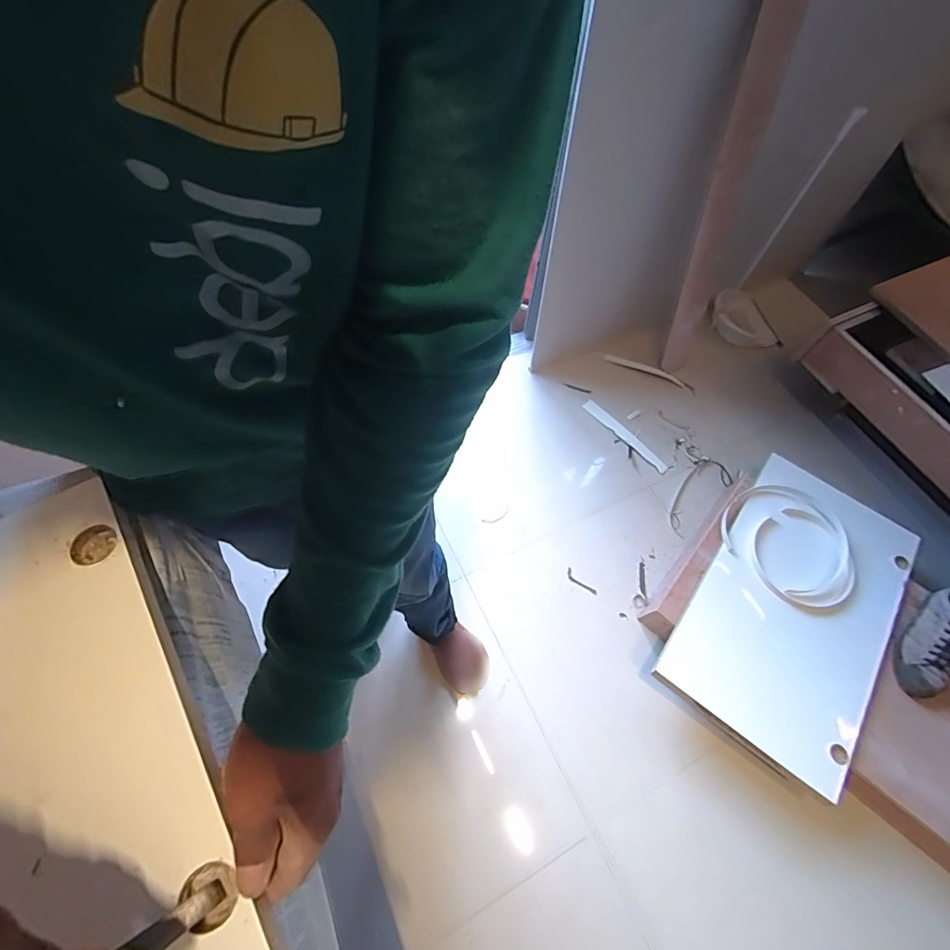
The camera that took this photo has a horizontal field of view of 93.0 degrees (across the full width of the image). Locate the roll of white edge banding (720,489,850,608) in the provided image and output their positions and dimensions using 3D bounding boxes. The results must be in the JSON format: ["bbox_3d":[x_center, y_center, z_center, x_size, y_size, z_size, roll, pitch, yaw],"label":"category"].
[{"bbox_3d":[0.737,0.149,1.046,0.260,0.041,0.289,-32,69,-17],"label":"roll of white edge banding"}]

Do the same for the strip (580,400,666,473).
[{"bbox_3d":[0.454,-0.125,1.378,0.035,0.012,0.316,-35,70,-18],"label":"strip"}]

